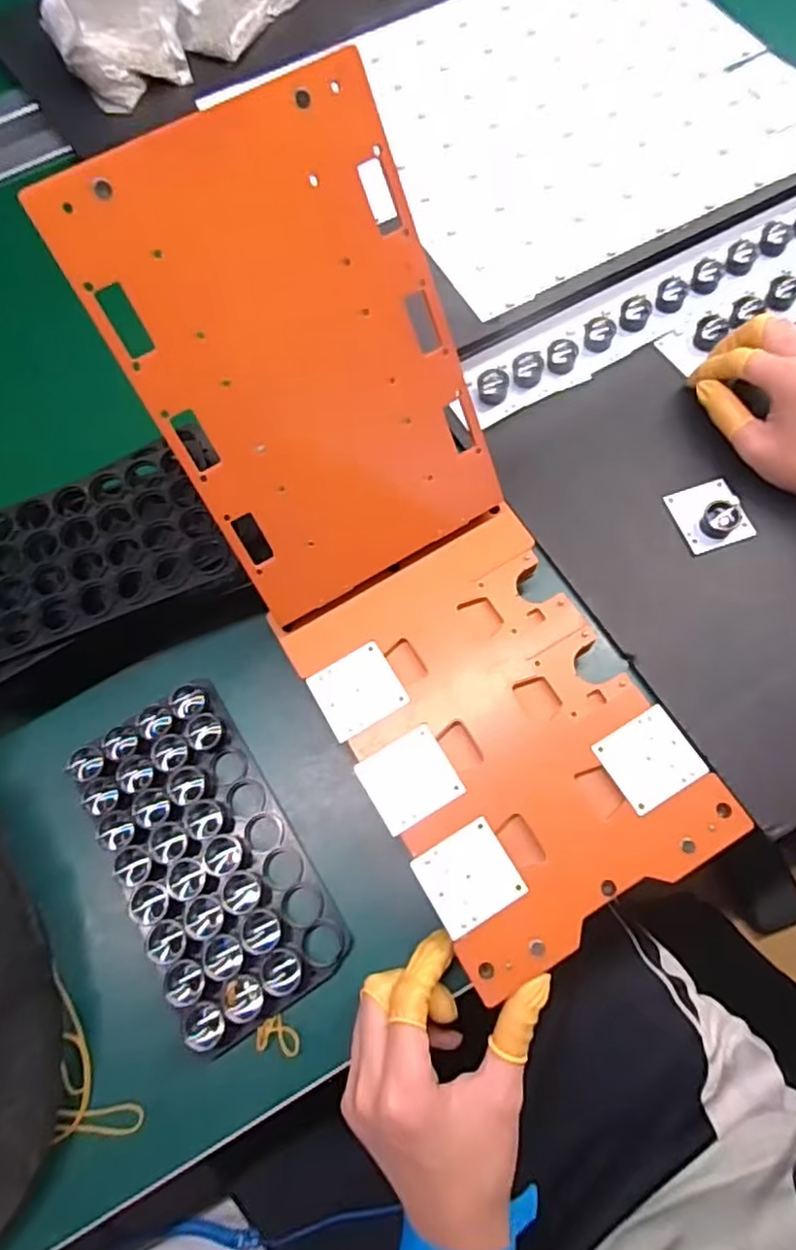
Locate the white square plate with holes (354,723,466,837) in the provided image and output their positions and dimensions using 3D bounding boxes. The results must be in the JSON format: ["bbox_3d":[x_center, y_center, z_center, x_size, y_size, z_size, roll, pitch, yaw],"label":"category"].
[{"bbox_3d":[0.007,0.086,0.363,0.048,0.004,0.045,-30,70,-9],"label":"white square plate with holes"}]

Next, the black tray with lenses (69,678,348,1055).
[{"bbox_3d":[-0.113,0.134,0.382,0.095,0.027,0.189,-32,71,-7],"label":"black tray with lenses"}]

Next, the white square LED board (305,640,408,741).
[{"bbox_3d":[-0.024,0.038,0.382,0.047,0.004,0.045,-29,70,-8],"label":"white square LED board"}]

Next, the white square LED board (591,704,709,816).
[{"bbox_3d":[0.140,0.074,0.359,0.046,0.005,0.044,-30,70,-9],"label":"white square LED board"}]

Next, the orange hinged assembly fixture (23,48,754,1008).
[{"bbox_3d":[0.004,-0.037,0.353,0.157,0.105,0.414,-30,99,-9],"label":"orange hinged assembly fixture"}]

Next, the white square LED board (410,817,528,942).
[{"bbox_3d":[0.038,0.134,0.344,0.047,0.004,0.044,-29,70,-8],"label":"white square LED board"}]

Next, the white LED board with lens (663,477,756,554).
[{"bbox_3d":[0.210,-0.077,0.429,0.043,0.016,0.048,-16,68,-4],"label":"white LED board with lens"}]

